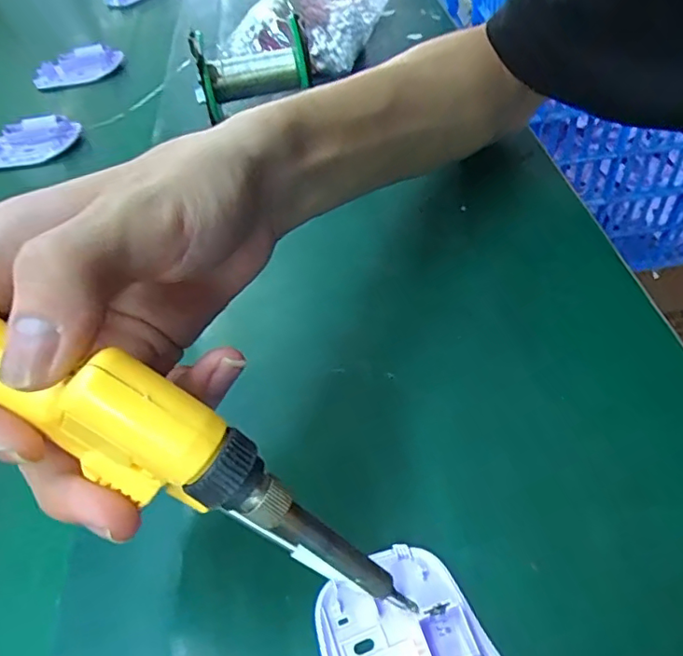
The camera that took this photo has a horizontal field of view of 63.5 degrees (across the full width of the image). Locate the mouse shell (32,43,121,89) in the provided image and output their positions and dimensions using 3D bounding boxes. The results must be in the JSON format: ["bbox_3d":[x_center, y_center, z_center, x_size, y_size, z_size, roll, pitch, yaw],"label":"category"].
[{"bbox_3d":[-0.287,-0.282,0.594,0.096,0.027,0.044,-13,48,-5],"label":"mouse shell"}]

